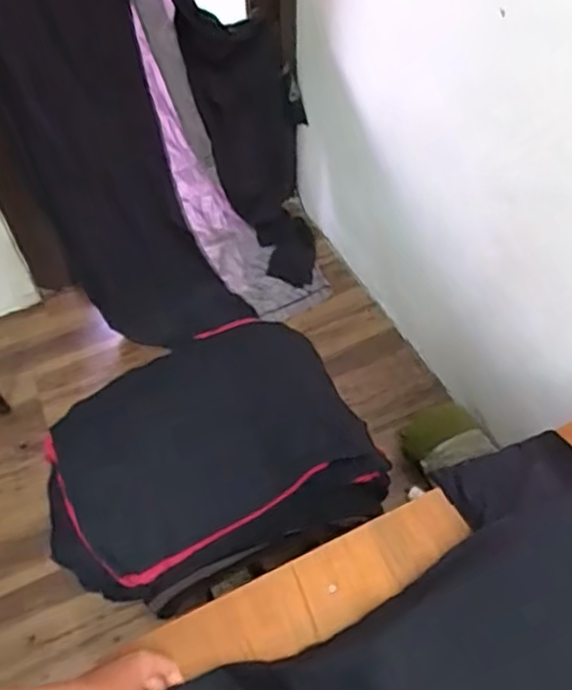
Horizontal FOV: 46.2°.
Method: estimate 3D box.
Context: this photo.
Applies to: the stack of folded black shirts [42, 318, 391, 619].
[{"bbox_3d":[-0.139,0.196,1.146,0.510,0.124,0.410,-24,58,-15],"label":"stack of folded black shirts"}]

